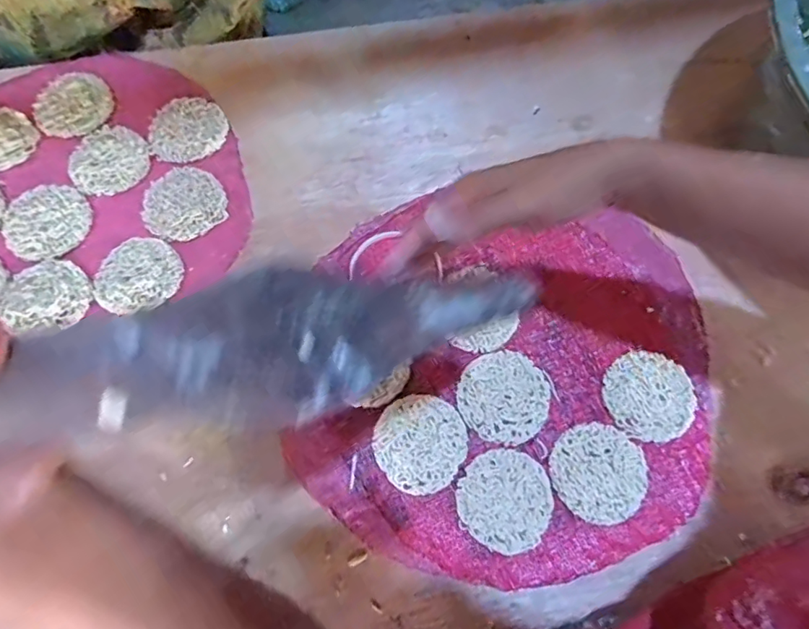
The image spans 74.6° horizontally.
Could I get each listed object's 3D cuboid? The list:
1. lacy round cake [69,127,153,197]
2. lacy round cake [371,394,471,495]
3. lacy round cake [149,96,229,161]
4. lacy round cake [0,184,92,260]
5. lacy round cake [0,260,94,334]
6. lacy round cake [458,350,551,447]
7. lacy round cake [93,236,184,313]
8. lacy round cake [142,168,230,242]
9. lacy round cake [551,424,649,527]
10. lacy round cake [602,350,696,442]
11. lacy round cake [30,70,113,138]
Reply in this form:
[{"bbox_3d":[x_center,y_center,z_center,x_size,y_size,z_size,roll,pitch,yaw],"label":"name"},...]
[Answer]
[{"bbox_3d":[-0.305,-0.159,0.549,0.077,0.006,0.077,0,71,0],"label":"lacy round cake"},{"bbox_3d":[0.014,0.109,0.453,0.077,0.008,0.078,0,71,0],"label":"lacy round cake"},{"bbox_3d":[-0.229,-0.198,0.563,0.078,0.006,0.074,0,71,0],"label":"lacy round cake"},{"bbox_3d":[-0.352,-0.093,0.522,0.079,0.008,0.083,0,71,0],"label":"lacy round cake"},{"bbox_3d":[-0.331,-0.020,0.489,0.077,0.012,0.071,0,71,0],"label":"lacy round cake"},{"bbox_3d":[0.088,0.072,0.468,0.079,0.007,0.077,0,71,0],"label":"lacy round cake"},{"bbox_3d":[-0.254,-0.038,0.504,0.077,0.013,0.078,0,71,0],"label":"lacy round cake"},{"bbox_3d":[-0.223,-0.112,0.534,0.079,0.008,0.079,0,71,0],"label":"lacy round cake"},{"bbox_3d":[0.164,0.132,0.446,0.077,0.004,0.078,0,71,0],"label":"lacy round cake"},{"bbox_3d":[0.217,0.071,0.469,0.075,0.007,0.077,0,71,0],"label":"lacy round cake"},{"bbox_3d":[-0.358,-0.229,0.572,0.080,0.004,0.084,0,71,0],"label":"lacy round cake"}]

